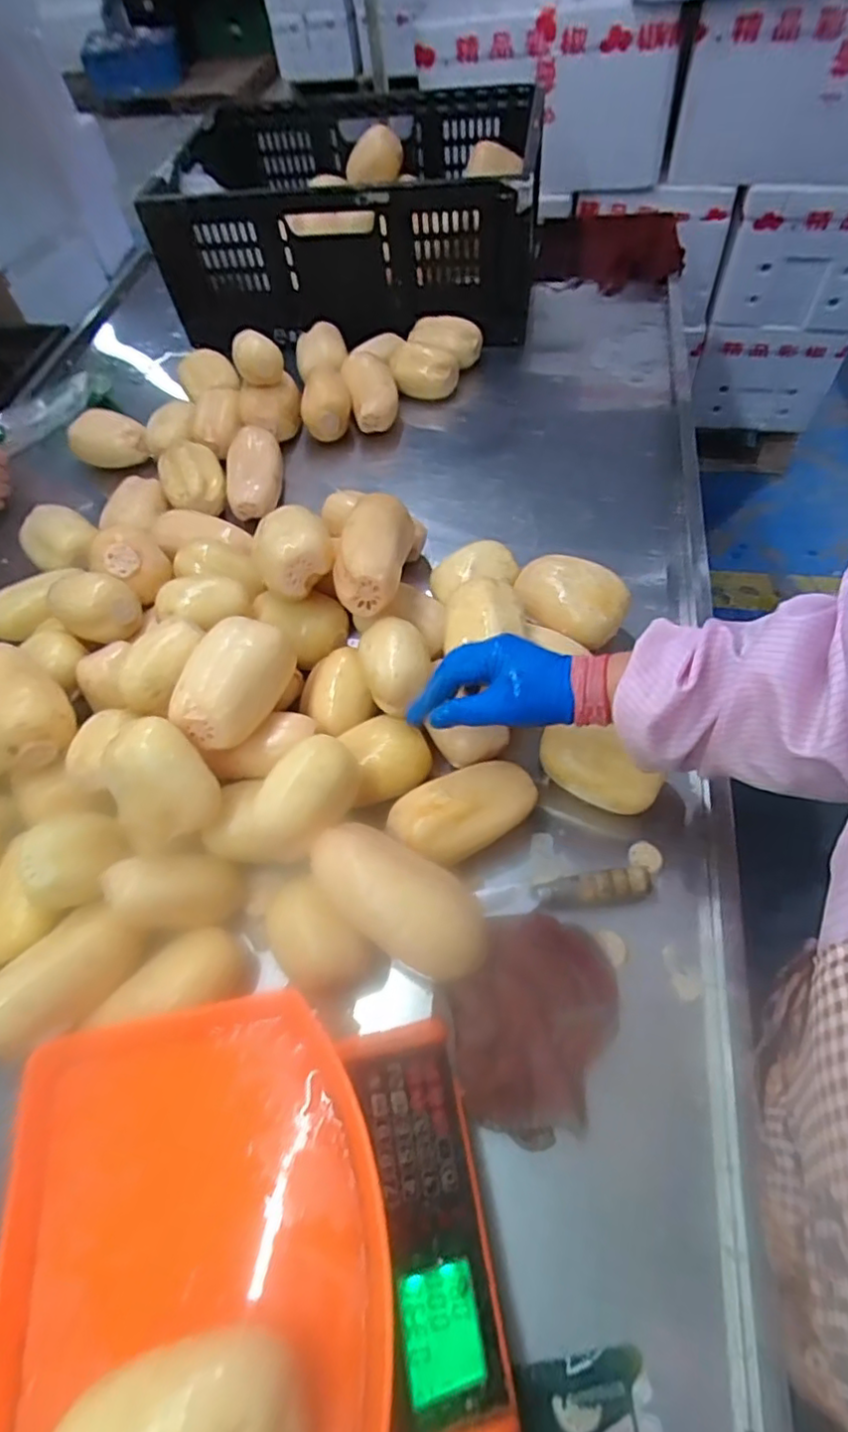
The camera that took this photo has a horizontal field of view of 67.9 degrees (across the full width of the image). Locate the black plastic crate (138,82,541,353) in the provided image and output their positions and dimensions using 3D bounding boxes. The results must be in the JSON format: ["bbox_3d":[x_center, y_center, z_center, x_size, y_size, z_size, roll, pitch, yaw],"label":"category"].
[{"bbox_3d":[-0.119,-0.831,1.061,0.598,0.211,0.376,1,59,7],"label":"black plastic crate"}]

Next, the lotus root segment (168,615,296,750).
[{"bbox_3d":[-0.174,-0.030,0.575,0.063,0.056,0.120,13,61,14],"label":"lotus root segment"}]

